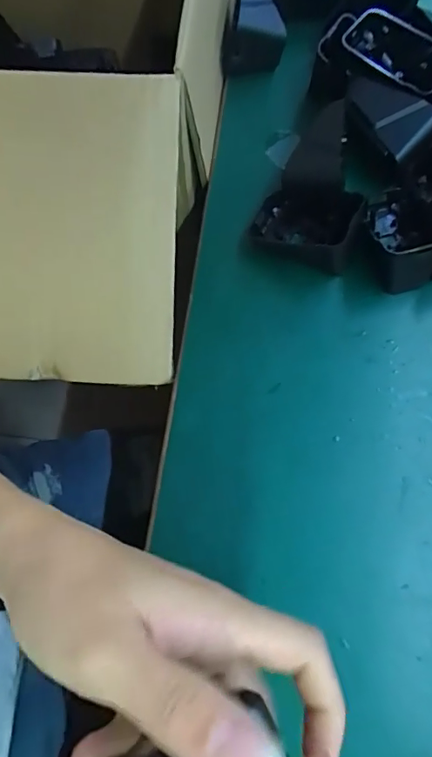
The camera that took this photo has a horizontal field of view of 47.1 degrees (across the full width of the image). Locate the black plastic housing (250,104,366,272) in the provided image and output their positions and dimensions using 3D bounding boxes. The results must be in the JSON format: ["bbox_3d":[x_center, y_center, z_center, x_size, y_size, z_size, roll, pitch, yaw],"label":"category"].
[{"bbox_3d":[0.060,-0.126,0.322,0.062,0.043,0.105,10,73,4],"label":"black plastic housing"}]

